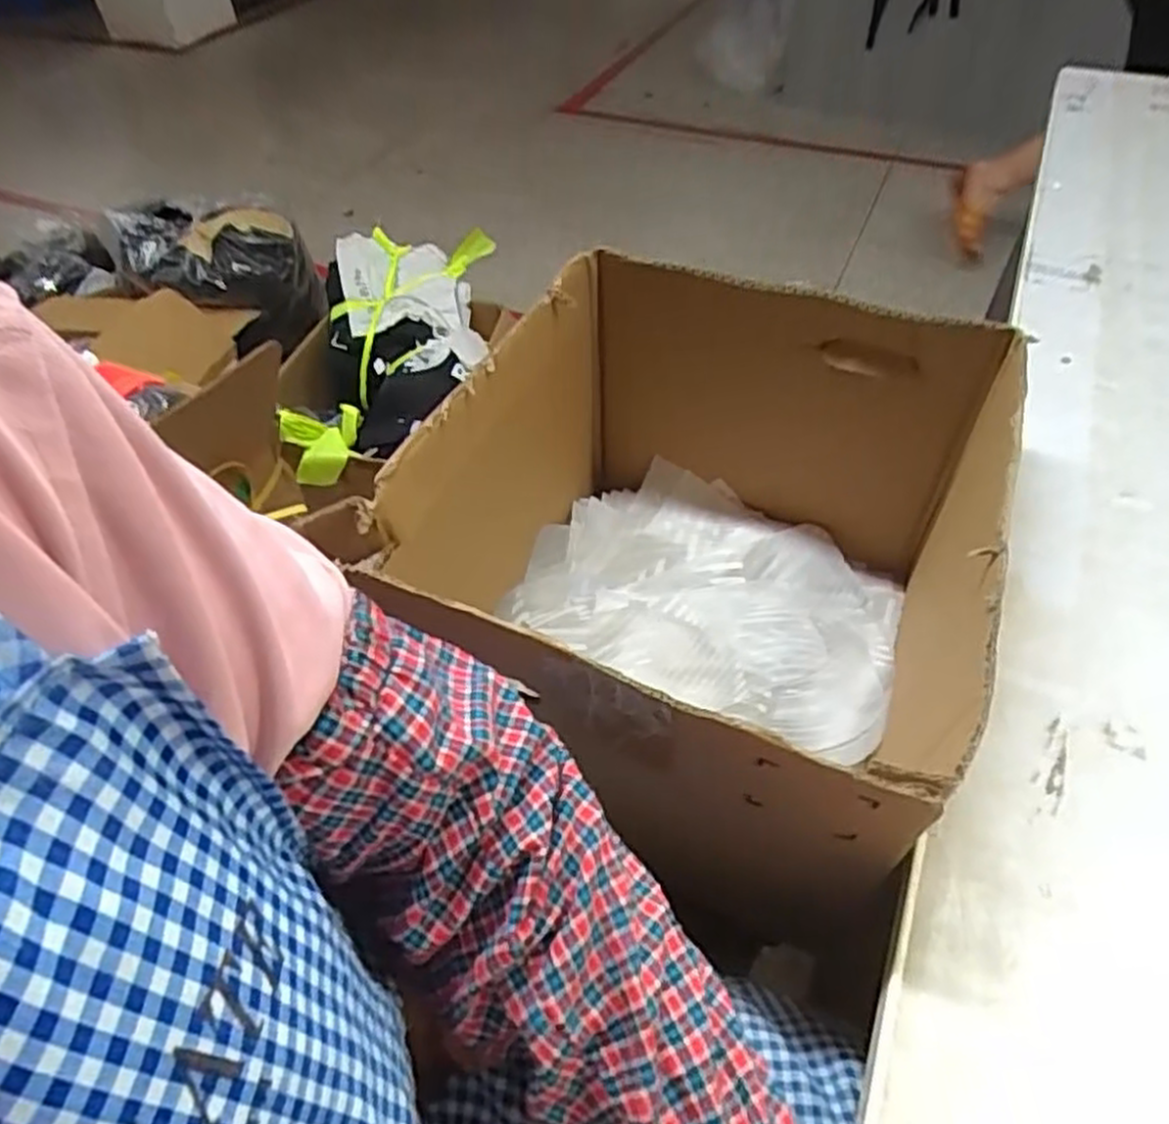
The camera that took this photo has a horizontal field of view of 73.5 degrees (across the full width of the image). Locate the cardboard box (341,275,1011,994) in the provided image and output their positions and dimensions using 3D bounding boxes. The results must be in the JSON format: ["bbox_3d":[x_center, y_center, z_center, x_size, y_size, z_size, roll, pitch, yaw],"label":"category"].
[{"bbox_3d":[0.088,-0.007,0.608,0.362,0.265,0.431,18,52,17],"label":"cardboard box"}]

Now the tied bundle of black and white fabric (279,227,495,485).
[{"bbox_3d":[-0.381,-0.425,1.512,0.364,0.251,0.537,1,49,3],"label":"tied bundle of black and white fabric"}]

